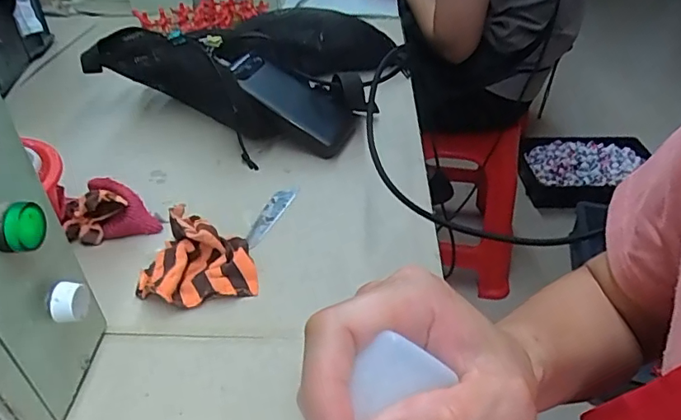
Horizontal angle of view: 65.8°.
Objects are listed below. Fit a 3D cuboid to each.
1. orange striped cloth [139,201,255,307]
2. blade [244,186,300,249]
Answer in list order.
[{"bbox_3d":[-0.121,0.037,0.462,0.097,0.033,0.097,3,37,-2],"label":"orange striped cloth"},{"bbox_3d":[-0.072,0.003,0.531,0.025,0.004,0.097,18,39,16],"label":"blade"}]

